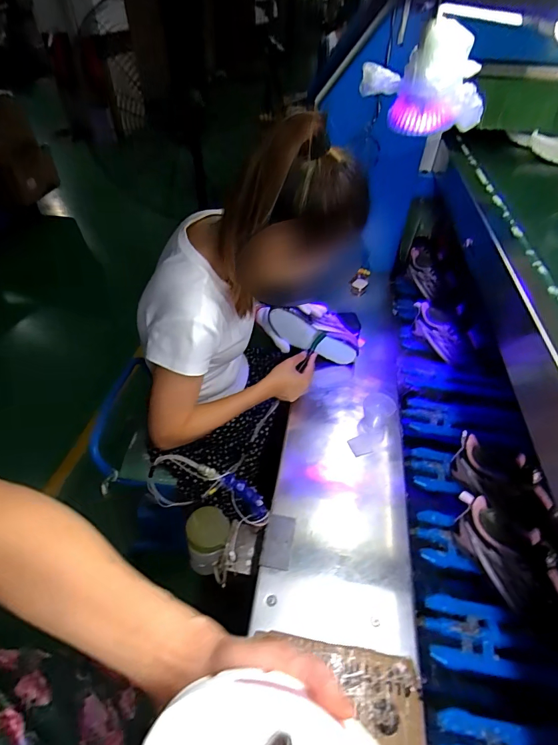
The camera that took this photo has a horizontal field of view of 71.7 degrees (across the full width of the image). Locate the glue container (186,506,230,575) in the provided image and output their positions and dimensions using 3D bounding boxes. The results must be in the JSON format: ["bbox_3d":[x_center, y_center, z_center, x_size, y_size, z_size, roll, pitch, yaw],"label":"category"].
[{"bbox_3d":[-0.120,0.292,0.674,0.068,0.084,0.076,-3,44,-6],"label":"glue container"}]

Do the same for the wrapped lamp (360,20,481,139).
[{"bbox_3d":[0.186,-0.369,0.491,0.105,0.108,0.126,-24,50,-25],"label":"wrapped lamp"}]

